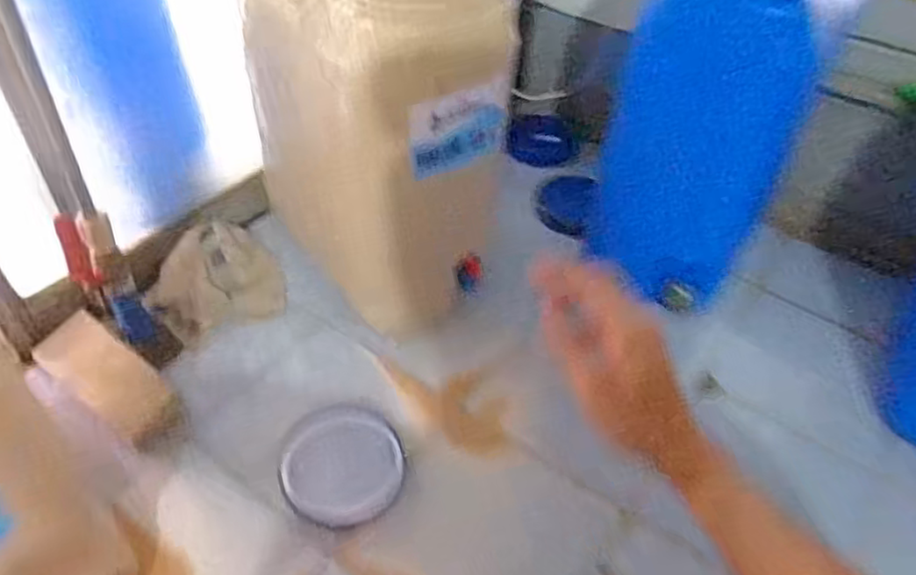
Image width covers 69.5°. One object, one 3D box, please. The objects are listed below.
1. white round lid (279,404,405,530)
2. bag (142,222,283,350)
[{"bbox_3d":[-0.114,0.171,0.648,0.113,0.022,0.122,2,46,-2],"label":"white round lid"},{"bbox_3d":[-0.292,-0.013,0.792,0.145,0.050,0.148,-20,50,-22],"label":"bag"}]

